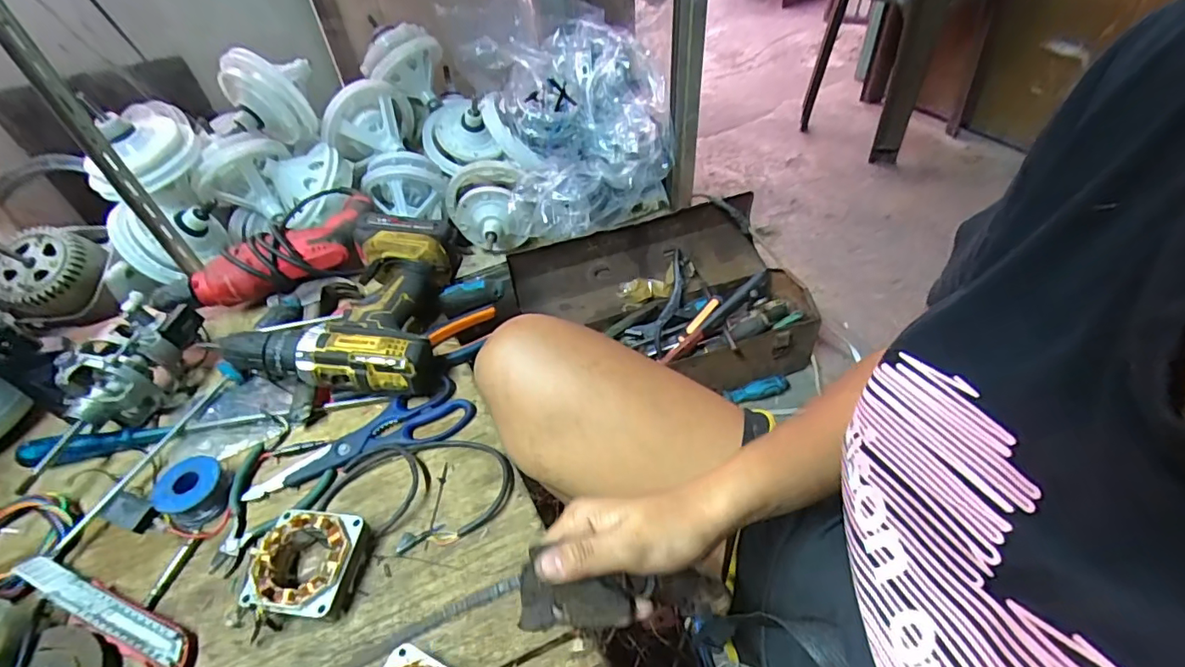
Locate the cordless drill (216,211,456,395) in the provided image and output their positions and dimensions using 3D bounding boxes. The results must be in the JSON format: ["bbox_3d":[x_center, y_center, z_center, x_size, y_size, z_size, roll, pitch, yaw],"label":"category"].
[{"bbox_3d":[-0.255,-0.028,0.585,0.188,0.086,0.208,0,46,5],"label":"cordless drill"}]

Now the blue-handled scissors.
[{"bbox_3d":[-0.221,0.103,0.513,0.210,0.012,0.061,-22,48,-16],"label":"blue-handled scissors"}]

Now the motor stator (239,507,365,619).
[{"bbox_3d":[-0.226,0.183,0.422,0.074,0.034,0.074,2,46,7],"label":"motor stator"}]

